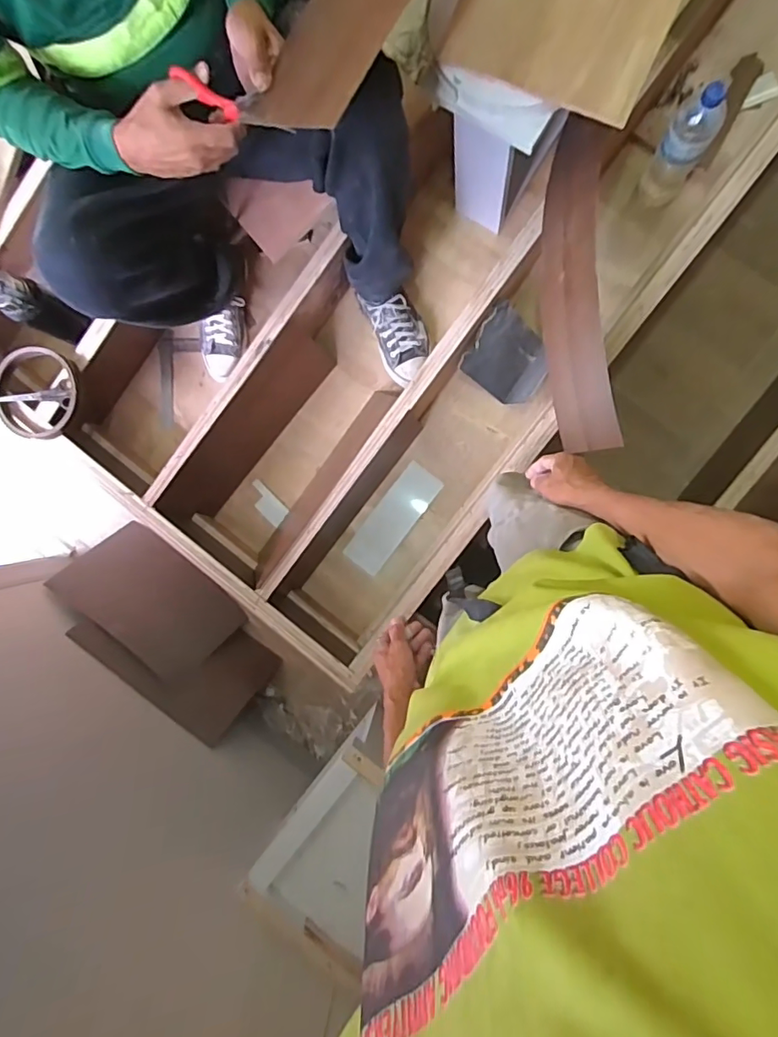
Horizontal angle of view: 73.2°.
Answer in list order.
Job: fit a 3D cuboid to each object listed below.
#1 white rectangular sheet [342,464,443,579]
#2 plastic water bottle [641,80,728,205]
[{"bbox_3d":[0.009,0.000,1.172,0.091,0.011,0.256,38,94,6],"label":"white rectangular sheet"},{"bbox_3d":[0.527,-0.665,0.936,0.078,0.245,0.085,0,93,5],"label":"plastic water bottle"}]

